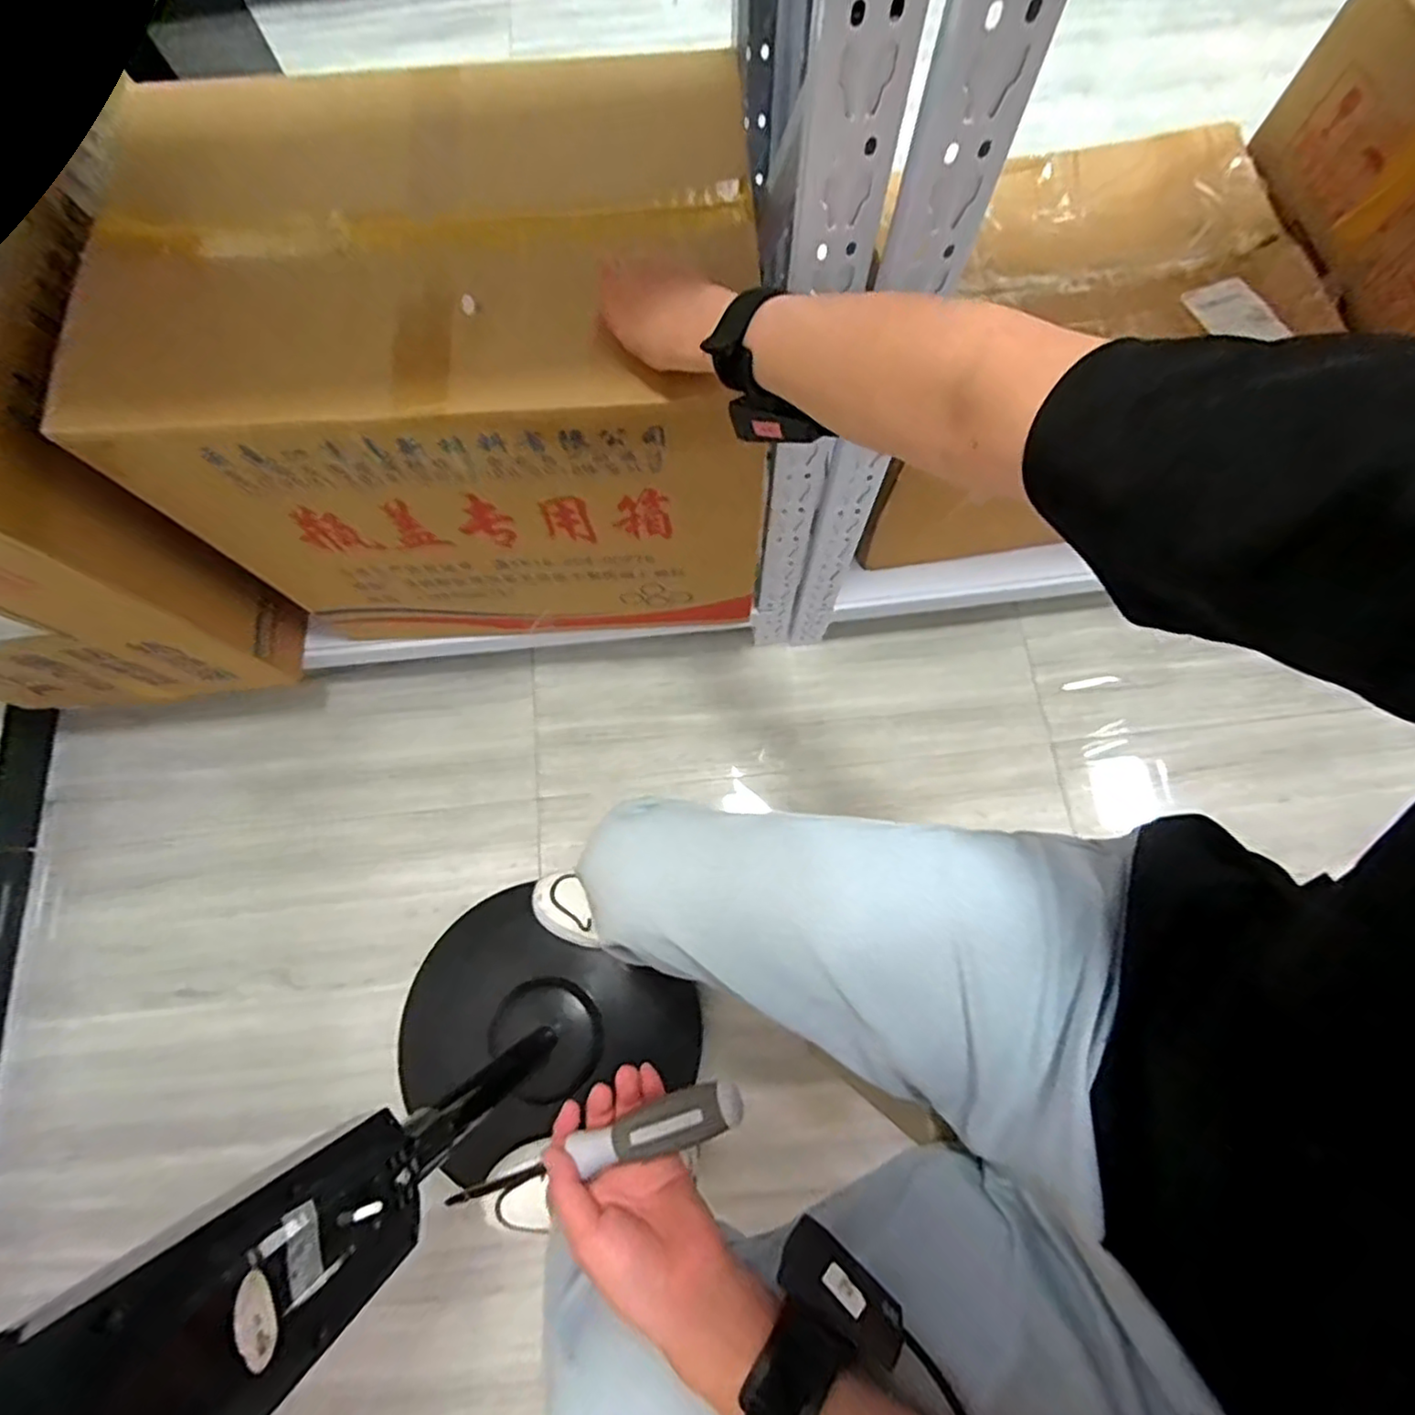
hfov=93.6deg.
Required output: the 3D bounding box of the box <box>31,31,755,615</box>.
[{"bbox_3d":[-0.241,-0.333,0.760,0.559,0.461,0.348,-3,71,1],"label":"box"}]

